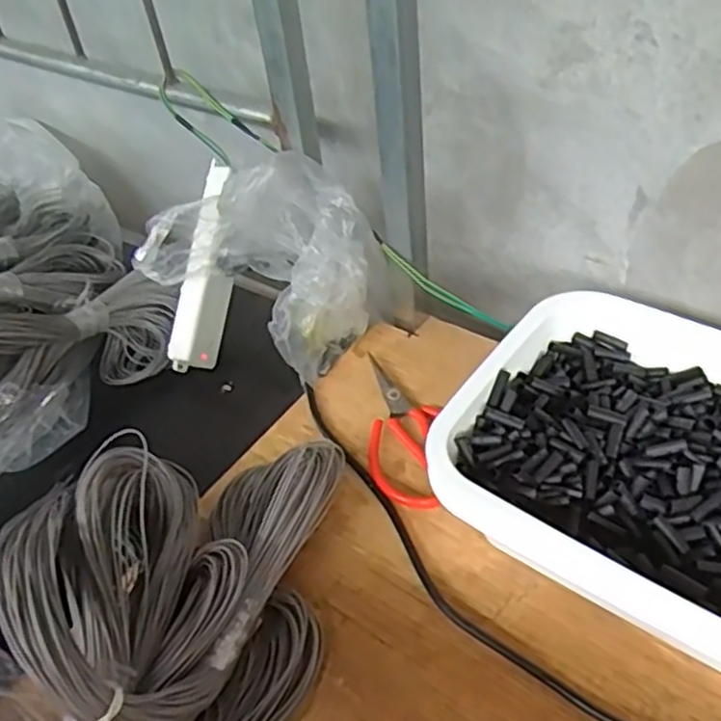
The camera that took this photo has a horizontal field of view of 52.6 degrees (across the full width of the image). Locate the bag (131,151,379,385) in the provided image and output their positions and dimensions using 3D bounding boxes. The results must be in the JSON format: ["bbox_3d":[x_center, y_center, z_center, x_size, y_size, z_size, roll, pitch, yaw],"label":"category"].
[{"bbox_3d":[-0.088,-0.099,0.640,0.202,0.158,0.119,26,53,30],"label":"bag"}]

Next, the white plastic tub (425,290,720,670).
[{"bbox_3d":[0.214,0.078,0.463,0.291,0.087,0.230,23,52,29],"label":"white plastic tub"}]

